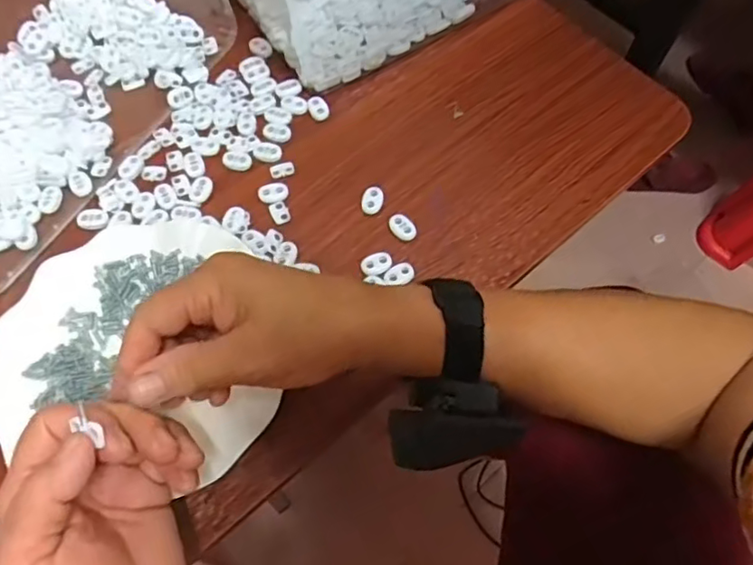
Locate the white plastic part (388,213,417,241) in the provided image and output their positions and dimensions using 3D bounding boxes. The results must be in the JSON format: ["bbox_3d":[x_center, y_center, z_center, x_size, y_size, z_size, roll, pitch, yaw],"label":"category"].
[{"bbox_3d":[0.019,-0.040,0.427,0.023,0.006,0.015,41,71,16],"label":"white plastic part"}]

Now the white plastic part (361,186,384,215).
[{"bbox_3d":[-0.003,-0.061,0.436,0.015,0.006,0.022,14,66,5],"label":"white plastic part"}]

